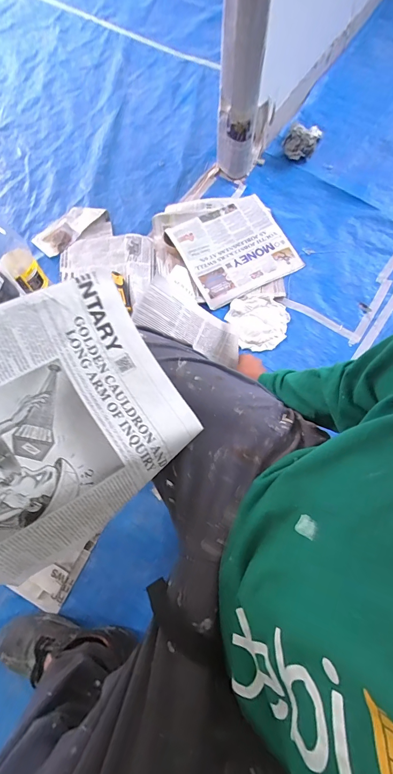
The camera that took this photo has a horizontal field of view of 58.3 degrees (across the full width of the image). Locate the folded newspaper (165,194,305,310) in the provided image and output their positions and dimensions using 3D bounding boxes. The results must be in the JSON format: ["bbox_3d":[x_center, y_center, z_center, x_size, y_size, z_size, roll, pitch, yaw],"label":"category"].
[{"bbox_3d":[0.115,-0.415,1.047,0.315,0.019,0.298,-26,75,-8],"label":"folded newspaper"}]

